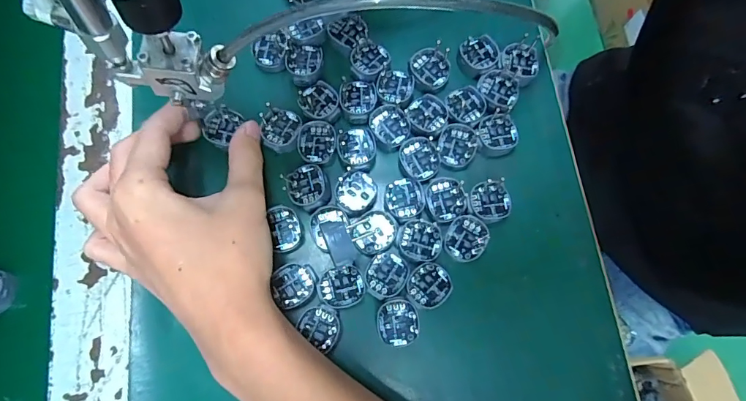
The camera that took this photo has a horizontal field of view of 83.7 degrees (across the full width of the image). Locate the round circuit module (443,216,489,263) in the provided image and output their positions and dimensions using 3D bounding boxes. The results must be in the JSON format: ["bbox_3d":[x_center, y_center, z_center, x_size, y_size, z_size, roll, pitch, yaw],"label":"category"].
[{"bbox_3d":[0.058,0.024,0.258,0.025,0.004,0.029,24,79,4],"label":"round circuit module"}]

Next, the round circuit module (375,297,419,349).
[{"bbox_3d":[0.015,0.072,0.246,0.025,0.004,0.026,0,78,-1],"label":"round circuit module"}]

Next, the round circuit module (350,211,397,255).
[{"bbox_3d":[0.000,0.020,0.259,0.028,0.004,0.025,-13,78,-4],"label":"round circuit module"}]

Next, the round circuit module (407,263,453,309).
[{"bbox_3d":[0.034,0.051,0.251,0.027,0.004,0.026,0,78,-1],"label":"round circuit module"}]

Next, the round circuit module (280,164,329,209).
[{"bbox_3d":[-0.041,-0.009,0.264,0.026,0.007,0.028,0,78,-1],"label":"round circuit module"}]

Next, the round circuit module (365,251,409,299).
[{"bbox_3d":[0.008,0.045,0.254,0.024,0.004,0.028,31,79,6],"label":"round circuit module"}]

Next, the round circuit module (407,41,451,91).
[{"bbox_3d":[0.040,-0.091,0.285,0.029,0.004,0.029,0,78,-1],"label":"round circuit module"}]

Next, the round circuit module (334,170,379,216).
[{"bbox_3d":[-0.010,-0.005,0.266,0.026,0.004,0.028,0,78,-1],"label":"round circuit module"}]

